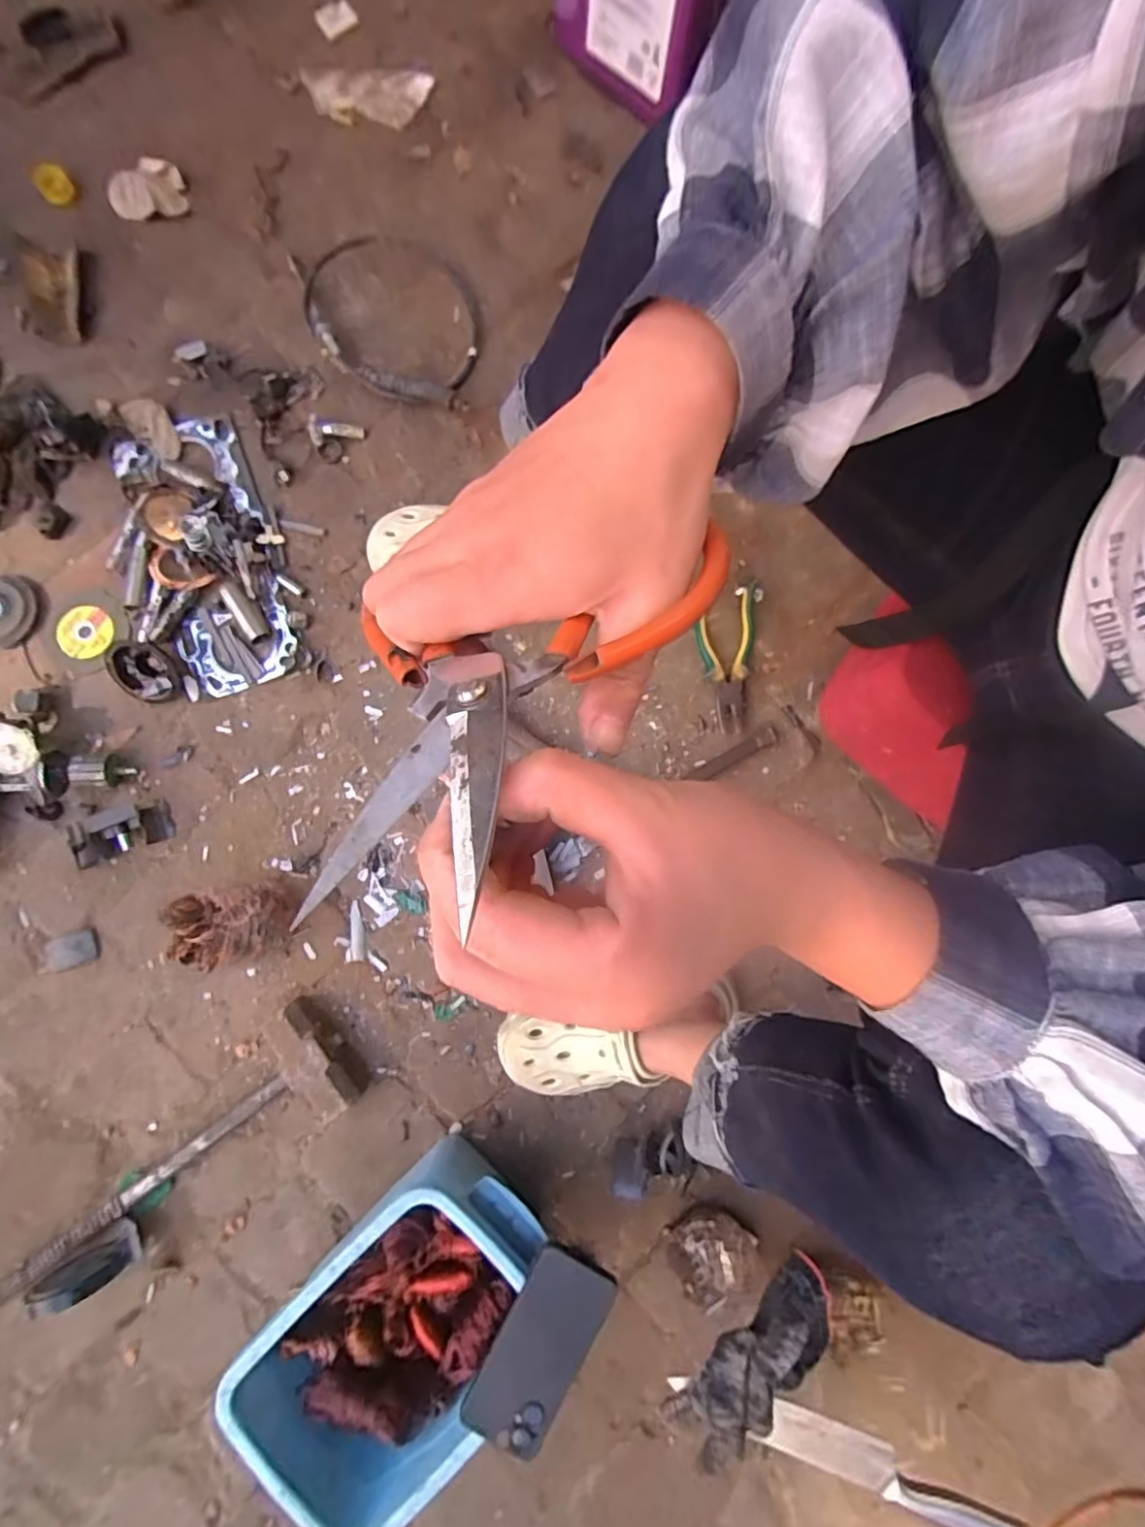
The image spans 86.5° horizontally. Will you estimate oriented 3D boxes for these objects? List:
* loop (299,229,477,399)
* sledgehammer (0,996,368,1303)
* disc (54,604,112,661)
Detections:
[{"bbox_3d":[-0.211,-0.545,0.746,0.211,0.026,0.196,0,92,-11],"label":"loop"},{"bbox_3d":[-0.421,0.427,0.637,0.422,0.061,0.122,-38,86,-5],"label":"sledgehammer"},{"bbox_3d":[-0.565,-0.152,0.703,0.055,0.006,0.061,-14,90,-14],"label":"disc"}]

